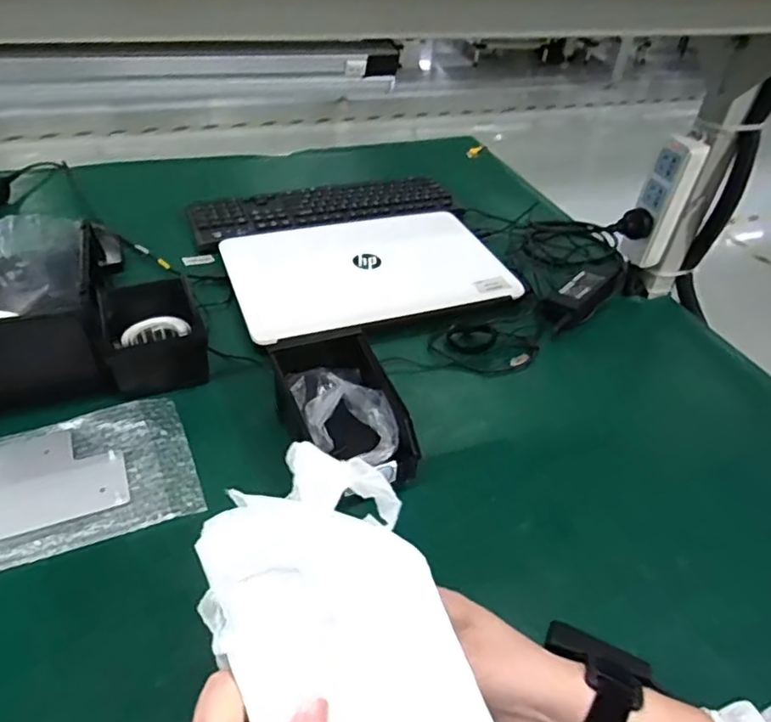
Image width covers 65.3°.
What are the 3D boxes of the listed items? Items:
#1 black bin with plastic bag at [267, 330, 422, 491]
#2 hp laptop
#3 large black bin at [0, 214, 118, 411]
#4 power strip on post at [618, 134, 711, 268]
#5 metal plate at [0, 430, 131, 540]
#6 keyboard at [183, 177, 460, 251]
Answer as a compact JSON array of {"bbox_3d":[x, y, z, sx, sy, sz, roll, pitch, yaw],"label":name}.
[{"bbox_3d":[-0.051,0.045,0.623,0.106,0.071,0.198,-12,46,-17],"label":"black bin with plastic bag"},{"bbox_3d":[-0.028,-0.136,0.849,0.365,0.019,0.243,-13,47,-19],"label":"hp laptop"},{"bbox_3d":[-0.398,-0.052,0.652,0.171,0.122,0.184,-10,46,-16],"label":"large black bin"},{"bbox_3d":[0.351,-0.201,0.771,0.056,0.169,0.022,32,47,27],"label":"power strip on post"},{"bbox_3d":[-0.321,0.111,0.574,0.134,0.007,0.114,-14,47,-19],"label":"metal plate"},{"bbox_3d":[-0.093,-0.255,0.991,0.436,0.021,0.126,-15,47,-20],"label":"keyboard"}]

